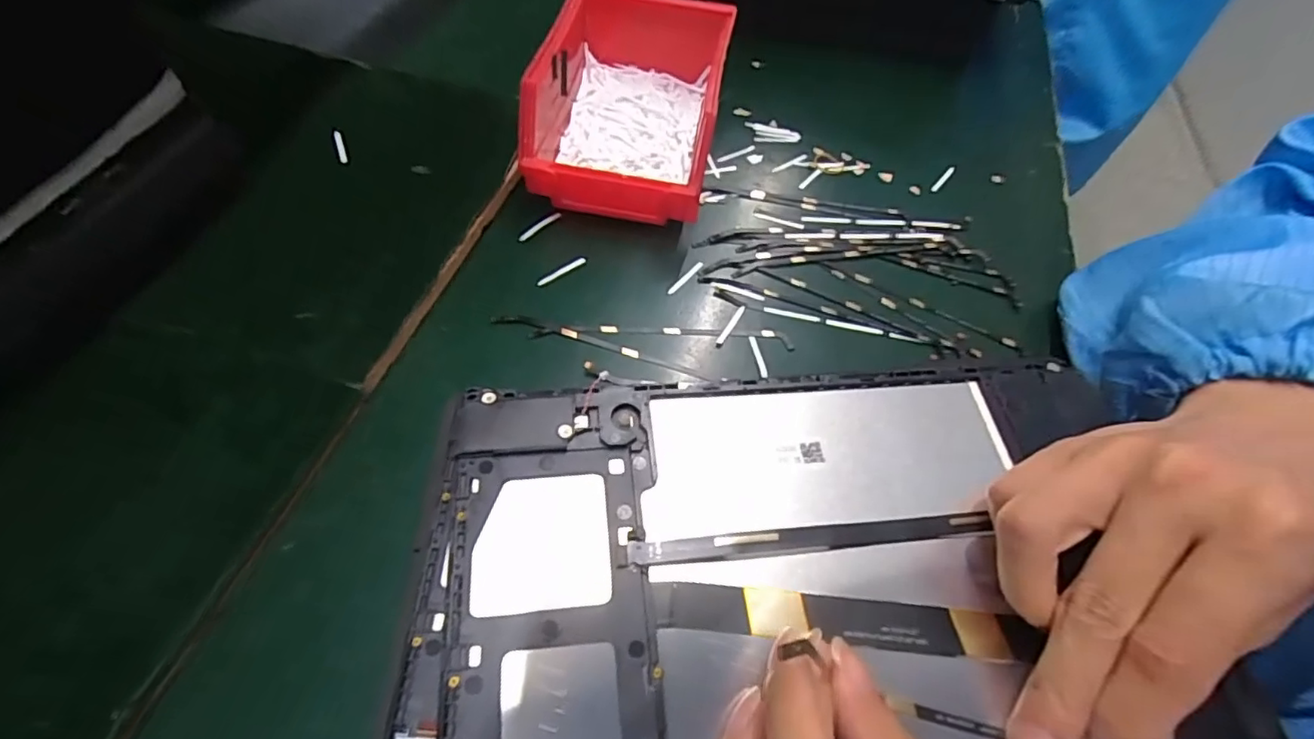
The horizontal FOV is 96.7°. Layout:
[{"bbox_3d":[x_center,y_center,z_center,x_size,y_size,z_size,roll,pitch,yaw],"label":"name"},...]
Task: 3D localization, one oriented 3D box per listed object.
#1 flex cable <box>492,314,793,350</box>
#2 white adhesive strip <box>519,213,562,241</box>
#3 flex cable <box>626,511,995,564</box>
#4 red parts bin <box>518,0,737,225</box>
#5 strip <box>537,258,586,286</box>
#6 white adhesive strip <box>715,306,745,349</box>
[{"bbox_3d":[-0.007,-0.023,0.315,0.160,0.005,0.011,3,57,-2],"label":"flex cable"},{"bbox_3d":[-0.071,-0.087,0.353,0.004,0.006,0.031,39,63,22],"label":"white adhesive strip"},{"bbox_3d":[0.051,0.055,0.190,0.120,0.005,0.007,-2,56,-9],"label":"flex cable"},{"bbox_3d":[-0.018,-0.160,0.365,0.112,0.077,0.140,10,57,2],"label":"red parts bin"},{"bbox_3d":[-0.055,-0.056,0.336,0.032,0.004,0.005,-33,73,-19],"label":"strip"},{"bbox_3d":[0.041,-0.025,0.322,0.005,0.004,0.033,26,59,15],"label":"white adhesive strip"}]

